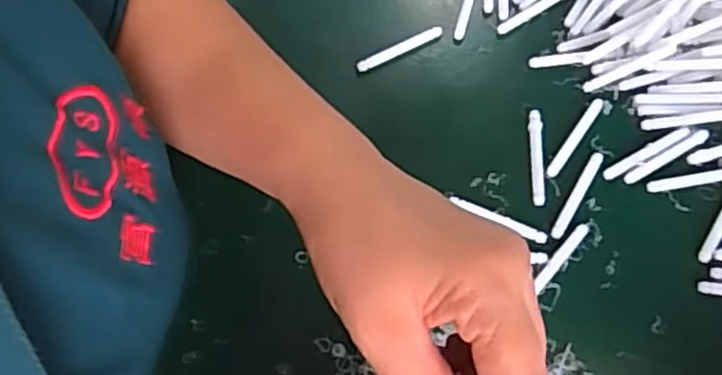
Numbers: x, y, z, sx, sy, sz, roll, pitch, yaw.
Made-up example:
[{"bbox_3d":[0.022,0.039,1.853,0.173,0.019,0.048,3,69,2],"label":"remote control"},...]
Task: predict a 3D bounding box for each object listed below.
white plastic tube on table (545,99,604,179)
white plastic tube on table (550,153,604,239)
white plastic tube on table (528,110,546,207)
[{"bbox_3d":[0.129,-0.030,0.420,0.007,0.004,0.059,34,76,13],"label":"white plastic tube on table"},{"bbox_3d":[0.127,0.004,0.408,0.007,0.004,0.060,30,75,12],"label":"white plastic tube on table"},{"bbox_3d":[0.107,-0.018,0.419,0.009,0.006,0.058,0,72,2],"label":"white plastic tube on table"}]

